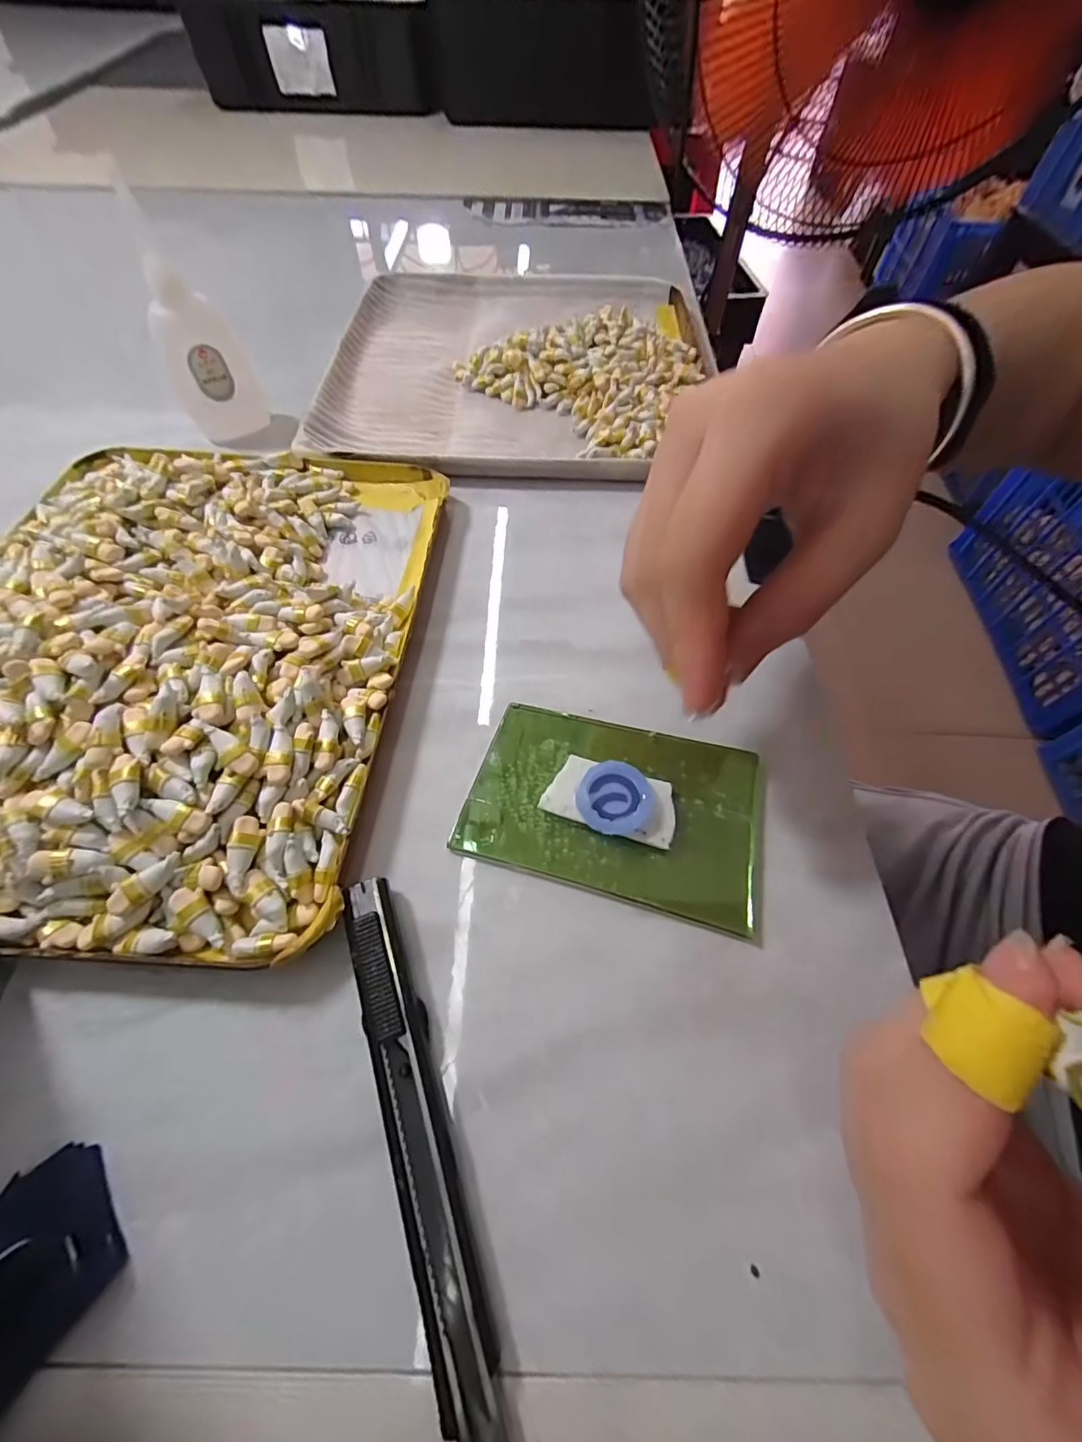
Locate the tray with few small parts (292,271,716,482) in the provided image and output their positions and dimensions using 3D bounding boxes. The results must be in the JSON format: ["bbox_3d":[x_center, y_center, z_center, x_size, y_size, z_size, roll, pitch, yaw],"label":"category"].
[{"bbox_3d":[-0.015,-0.242,0.340,0.236,0.024,0.236,2,60,0],"label":"tray with few small parts"}]

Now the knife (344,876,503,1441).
[{"bbox_3d":[-0.035,0.109,0.142,0.015,0.009,0.131,-19,62,-12],"label":"knife"}]

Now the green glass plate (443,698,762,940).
[{"bbox_3d":[0.027,0.029,0.189,0.103,0.007,0.066,14,60,9],"label":"green glass plate"}]

